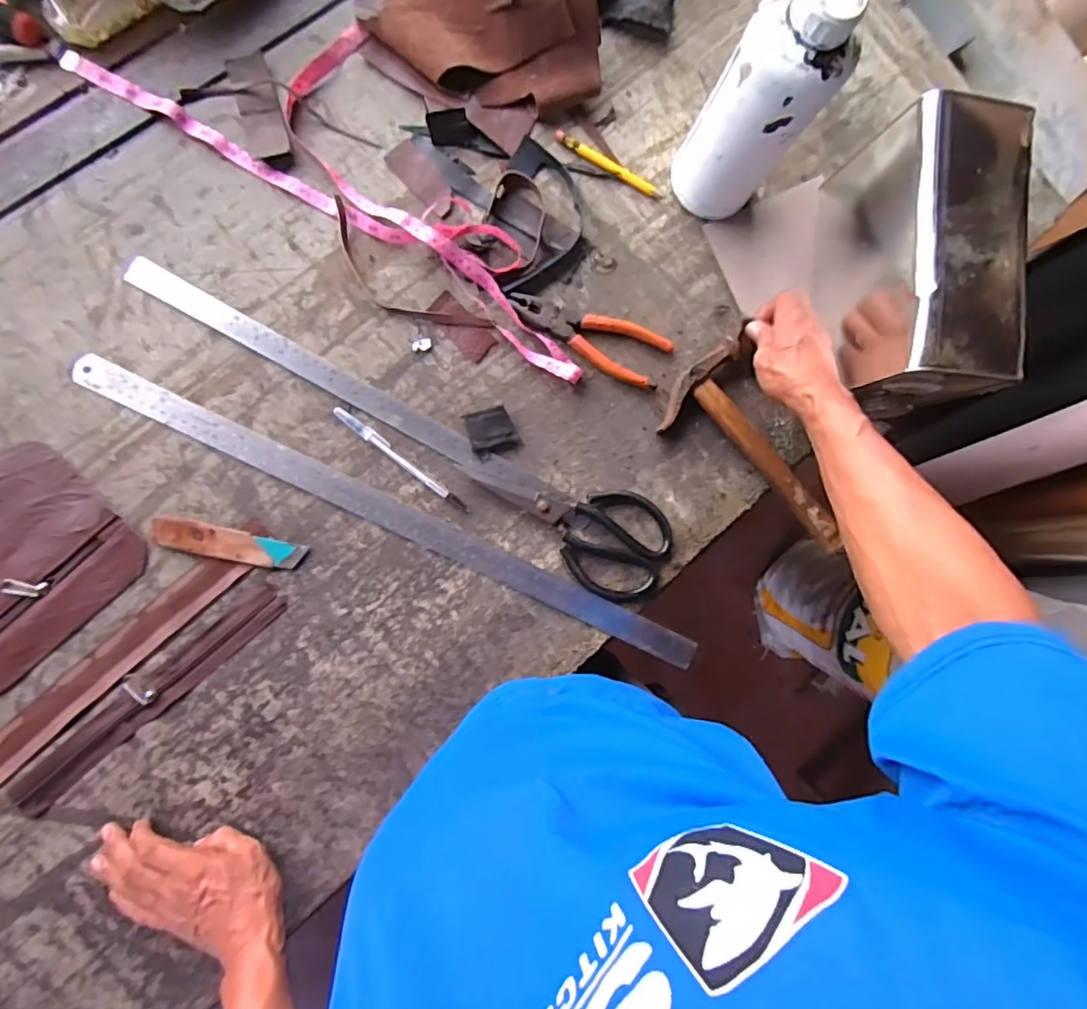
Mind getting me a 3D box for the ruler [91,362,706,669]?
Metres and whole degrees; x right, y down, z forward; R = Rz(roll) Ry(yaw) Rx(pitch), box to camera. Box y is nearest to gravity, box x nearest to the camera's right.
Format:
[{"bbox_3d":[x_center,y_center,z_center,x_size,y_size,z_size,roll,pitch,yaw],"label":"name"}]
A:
[{"bbox_3d":[-0.132,0.013,0.536,0.610,0.009,0.028,26,84,-5],"label":"ruler"}]

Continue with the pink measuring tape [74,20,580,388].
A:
[{"bbox_3d":[-0.154,-0.333,0.543,0.528,0.024,0.178,32,83,-5],"label":"pink measuring tape"}]

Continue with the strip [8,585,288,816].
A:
[{"bbox_3d":[-0.339,0.164,0.497,0.260,0.007,0.035,-41,92,-8],"label":"strip"}]

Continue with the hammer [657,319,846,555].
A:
[{"bbox_3d":[0.218,-0.048,0.587,0.114,0.037,0.230,-38,93,-8],"label":"hammer"}]

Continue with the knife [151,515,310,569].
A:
[{"bbox_3d":[-0.280,0.035,0.511,0.130,0.009,0.027,13,85,-7],"label":"knife"}]

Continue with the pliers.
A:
[{"bbox_3d":[0.043,-0.162,0.568,0.162,0.013,0.055,16,85,-6],"label":"pliers"}]

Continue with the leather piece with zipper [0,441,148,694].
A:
[{"bbox_3d":[-0.460,0.054,0.483,0.186,0.011,0.159,-44,93,-8],"label":"leather piece with zipper"}]

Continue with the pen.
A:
[{"bbox_3d":[-0.132,-0.041,0.536,0.151,0.007,0.012,37,83,-4],"label":"pen"}]

